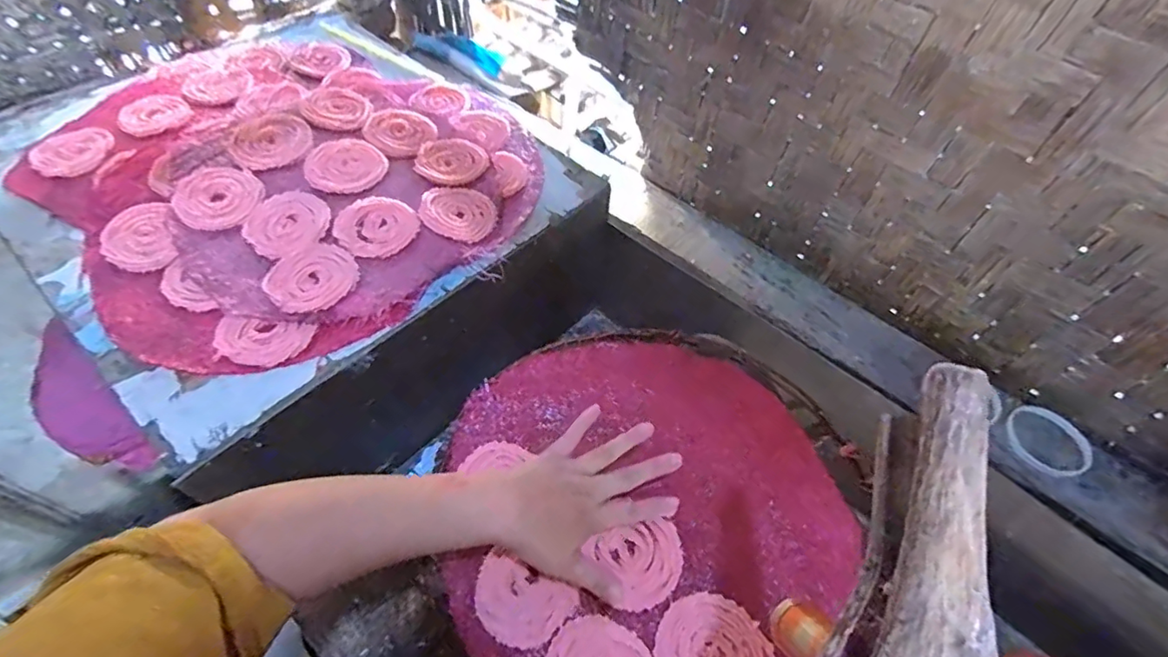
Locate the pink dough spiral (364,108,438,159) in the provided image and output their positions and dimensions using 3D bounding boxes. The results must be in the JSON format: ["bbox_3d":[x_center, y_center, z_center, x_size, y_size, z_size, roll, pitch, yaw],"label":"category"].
[{"bbox_3d":[-0.231,-0.251,0.691,0.082,0.012,0.089,2,53,-3],"label":"pink dough spiral"}]

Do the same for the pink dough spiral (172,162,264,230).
[{"bbox_3d":[-0.396,-0.145,0.593,0.083,0.019,0.093,-29,60,-23],"label":"pink dough spiral"}]

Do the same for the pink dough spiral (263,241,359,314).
[{"bbox_3d":[-0.266,-0.050,0.538,0.080,0.010,0.079,2,53,-3],"label":"pink dough spiral"}]

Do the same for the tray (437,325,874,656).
[{"bbox_3d":[0.051,0.151,0.468,0.341,0.021,0.378,25,56,14],"label":"tray"}]

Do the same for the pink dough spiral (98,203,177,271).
[{"bbox_3d":[-0.458,-0.093,0.563,0.069,0.008,0.088,-21,73,-10],"label":"pink dough spiral"}]

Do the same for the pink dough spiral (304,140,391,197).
[{"bbox_3d":[-0.272,-0.187,0.630,0.087,0.015,0.089,2,53,-3],"label":"pink dough spiral"}]

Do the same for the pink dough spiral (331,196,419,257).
[{"bbox_3d":[-0.222,-0.109,0.581,0.078,0.015,0.078,2,53,-3],"label":"pink dough spiral"}]

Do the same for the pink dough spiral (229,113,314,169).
[{"bbox_3d":[-0.363,-0.219,0.637,0.087,0.014,0.087,2,53,-3],"label":"pink dough spiral"}]

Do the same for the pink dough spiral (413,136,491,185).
[{"bbox_3d":[-0.160,-0.204,0.664,0.084,0.007,0.078,2,53,-3],"label":"pink dough spiral"}]

